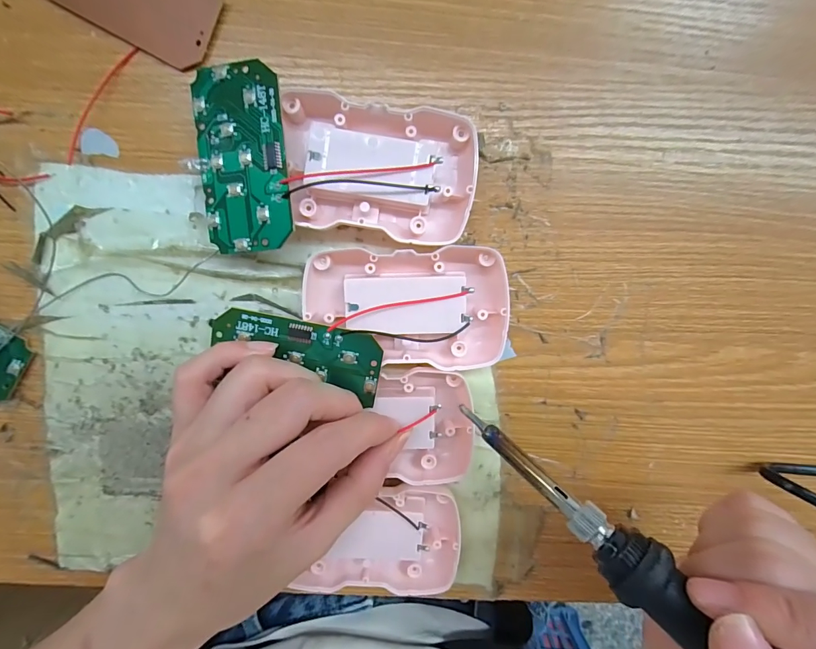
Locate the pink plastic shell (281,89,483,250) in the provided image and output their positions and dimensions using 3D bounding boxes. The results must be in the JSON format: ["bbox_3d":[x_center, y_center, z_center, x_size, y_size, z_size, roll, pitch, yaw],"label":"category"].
[{"bbox_3d":[-0.013,-0.066,0.171,0.082,0.018,0.053,9,98,-3],"label":"pink plastic shell"}]

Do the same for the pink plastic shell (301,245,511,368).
[{"bbox_3d":[0.000,-0.009,0.178,0.088,0.023,0.052,6,99,-2],"label":"pink plastic shell"}]

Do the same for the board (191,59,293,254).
[{"bbox_3d":[-0.068,-0.068,0.161,0.036,0.004,0.073,-3,96,8],"label":"board"}]

